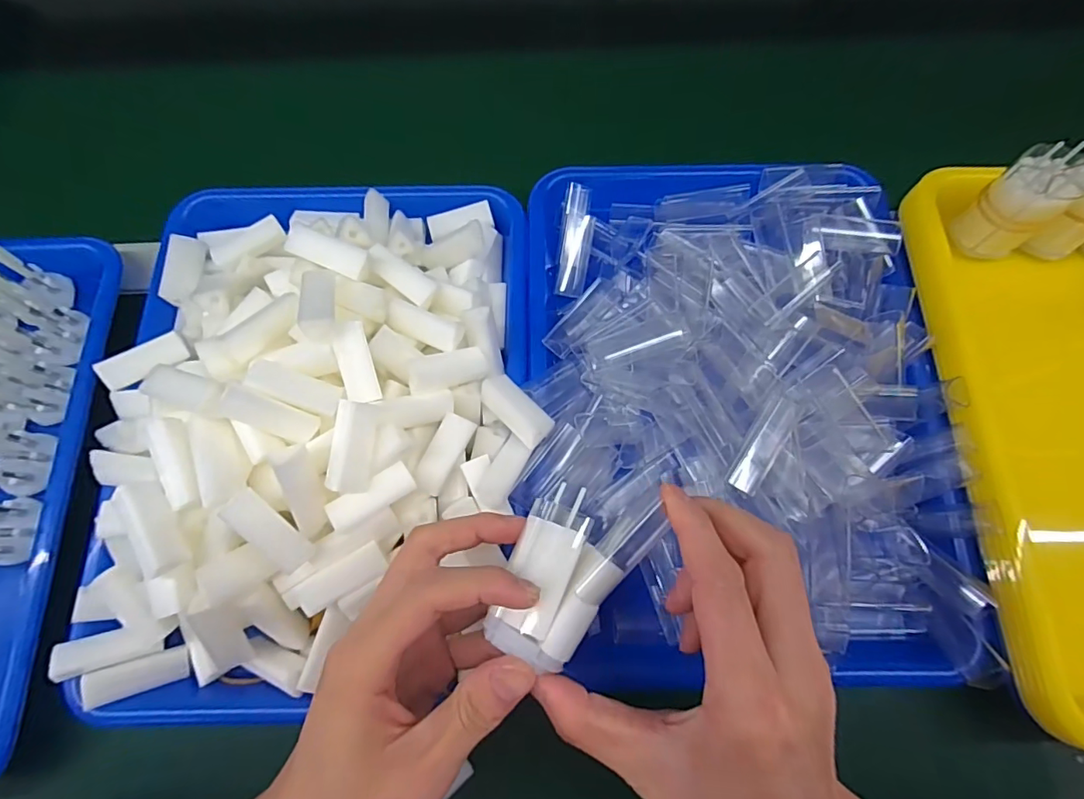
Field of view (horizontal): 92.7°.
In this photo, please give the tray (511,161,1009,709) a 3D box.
[{"bbox_3d":[0.117,-0.007,0.311,0.247,0.065,0.330,1,72,1],"label":"tray"}]

